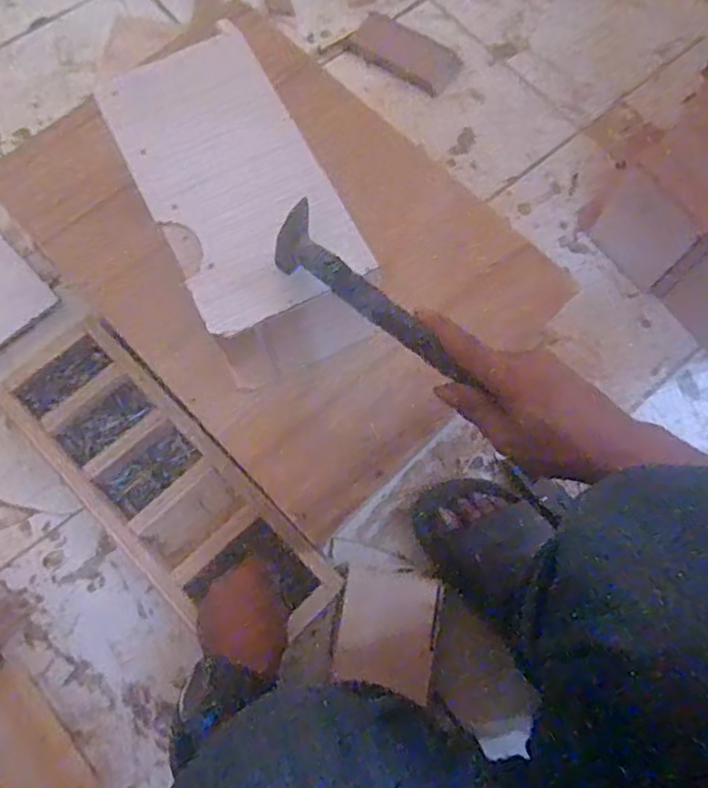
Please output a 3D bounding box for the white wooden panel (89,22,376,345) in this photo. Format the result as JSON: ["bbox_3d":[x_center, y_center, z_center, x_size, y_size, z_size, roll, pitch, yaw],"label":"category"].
[{"bbox_3d":[-0.096,-0.169,0.456,0.128,0.009,0.247,-27,77,-7],"label":"white wooden panel"}]

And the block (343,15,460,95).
[{"bbox_3d":[0.070,-0.468,0.823,0.150,0.019,0.069,32,76,6],"label":"block"}]

